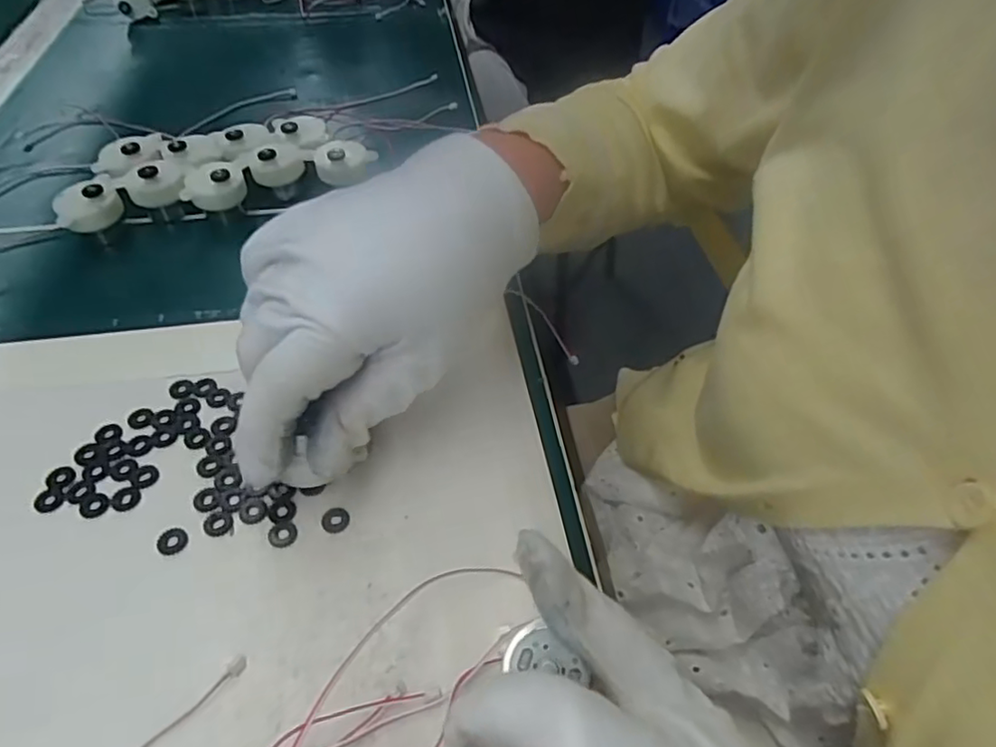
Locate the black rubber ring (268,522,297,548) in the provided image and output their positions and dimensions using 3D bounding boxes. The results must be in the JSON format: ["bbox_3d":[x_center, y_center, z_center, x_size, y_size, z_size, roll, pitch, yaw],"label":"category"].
[{"bbox_3d":[-0.084,0.062,0.241,0.010,0.004,0.011,1,49,-1],"label":"black rubber ring"}]

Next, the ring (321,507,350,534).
[{"bbox_3d":[-0.065,0.057,0.246,0.011,0.004,0.011,1,49,-1],"label":"ring"}]

